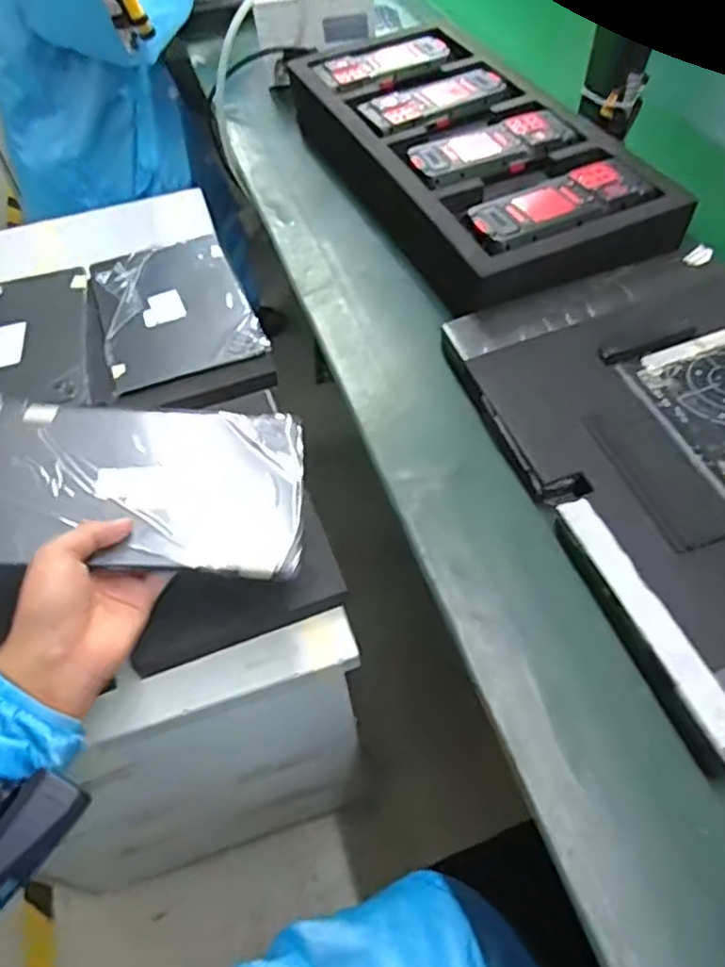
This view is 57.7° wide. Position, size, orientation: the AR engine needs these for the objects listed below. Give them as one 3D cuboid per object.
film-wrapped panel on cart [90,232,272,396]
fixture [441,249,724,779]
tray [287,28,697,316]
[{"bbox_3d":[-0.226,-0.212,0.780,0.169,0.015,0.232,-19,56,-10],"label":"film-wrapped panel on cart"},{"bbox_3d":[0.252,-0.027,0.476,0.263,0.037,0.386,-17,56,-9],"label":"fixture"},{"bbox_3d":[0.101,-0.370,0.734,0.215,0.082,0.511,-22,56,-12],"label":"tray"}]

